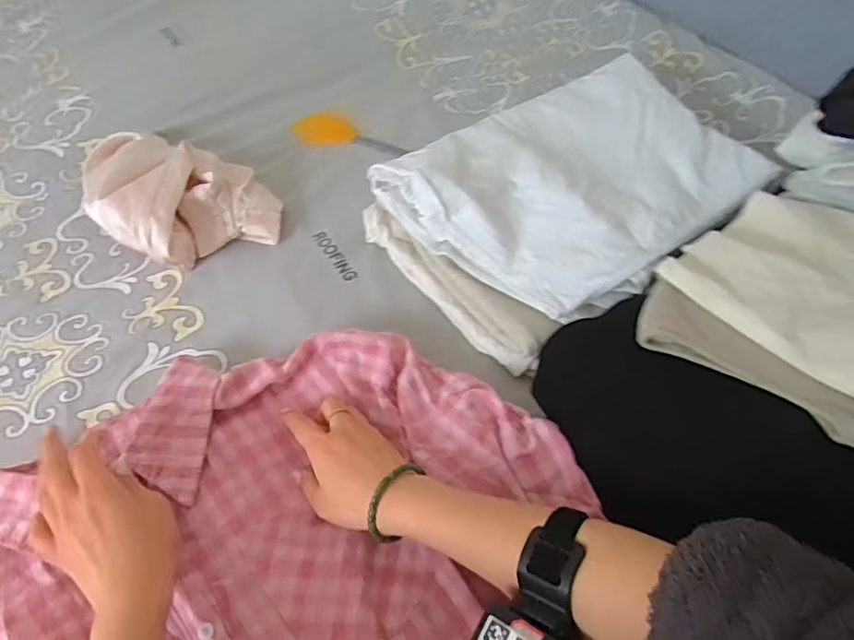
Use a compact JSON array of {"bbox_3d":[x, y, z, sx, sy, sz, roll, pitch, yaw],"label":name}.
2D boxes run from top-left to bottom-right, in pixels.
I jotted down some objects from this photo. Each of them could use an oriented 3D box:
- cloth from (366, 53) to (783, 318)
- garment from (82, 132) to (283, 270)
[{"bbox_3d":[0.165,-0.155,0.614,0.360,0.050,0.264,-33,61,-20],"label":"cloth"},{"bbox_3d":[-0.305,-0.169,0.673,0.186,0.072,0.241,-28,58,-17],"label":"garment"}]

